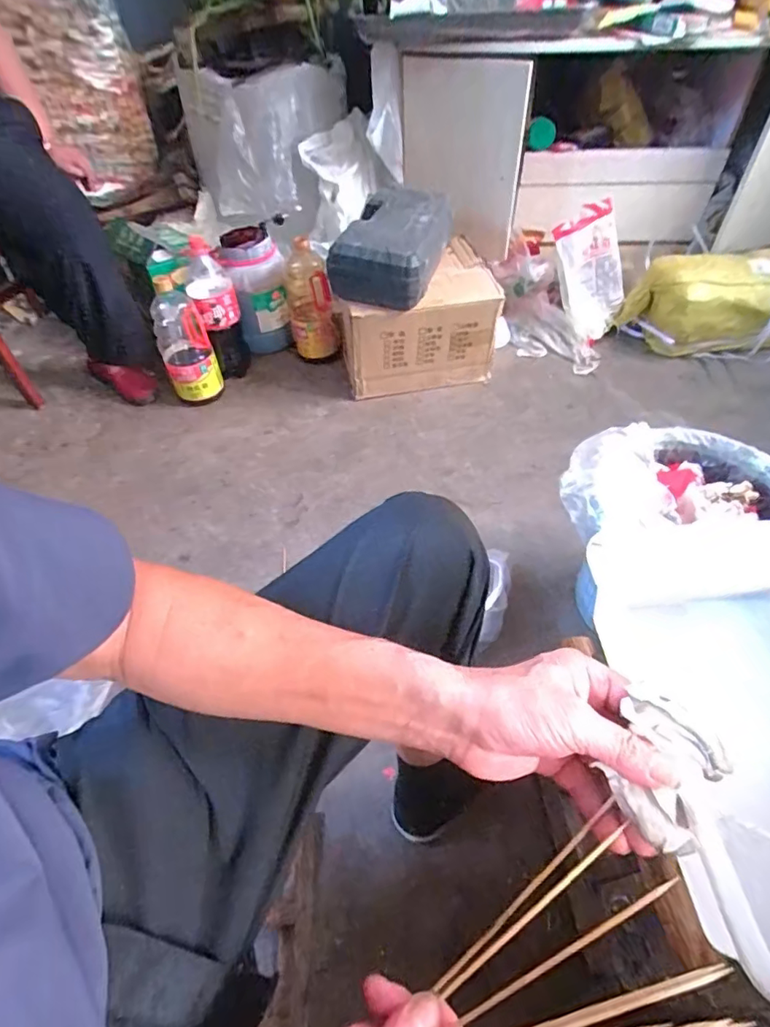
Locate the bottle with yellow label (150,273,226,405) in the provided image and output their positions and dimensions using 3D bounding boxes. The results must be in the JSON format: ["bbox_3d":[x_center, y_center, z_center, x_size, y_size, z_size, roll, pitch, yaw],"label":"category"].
[{"bbox_3d":[-0.436,-0.370,1.119,0.107,0.266,0.101,-20,52,-13],"label":"bottle with yellow label"}]

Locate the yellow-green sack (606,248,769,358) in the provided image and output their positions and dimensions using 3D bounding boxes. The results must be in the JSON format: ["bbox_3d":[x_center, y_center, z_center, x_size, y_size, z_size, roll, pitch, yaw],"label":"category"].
[{"bbox_3d":[0.776,-0.485,1.203,0.376,0.202,0.222,-5,51,-1],"label":"yellow-green sack"}]

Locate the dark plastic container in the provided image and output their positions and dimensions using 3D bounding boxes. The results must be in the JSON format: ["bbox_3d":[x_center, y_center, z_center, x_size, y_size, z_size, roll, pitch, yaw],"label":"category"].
[{"bbox_3d":[0.018,-0.561,1.064,0.199,0.138,0.288,13,52,13],"label":"dark plastic container"}]

